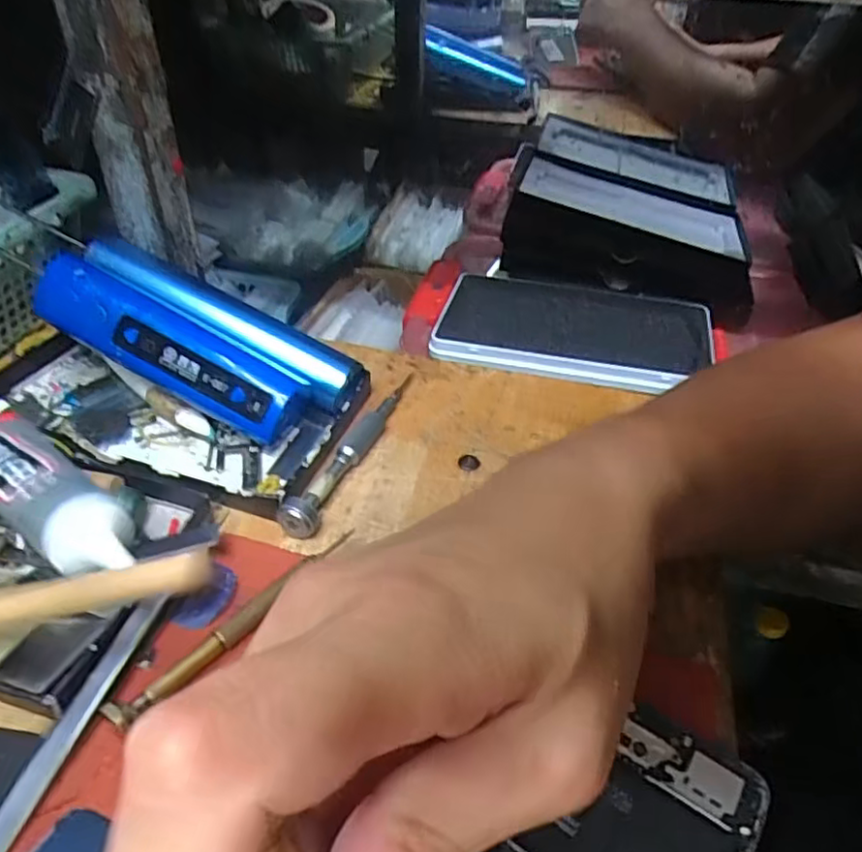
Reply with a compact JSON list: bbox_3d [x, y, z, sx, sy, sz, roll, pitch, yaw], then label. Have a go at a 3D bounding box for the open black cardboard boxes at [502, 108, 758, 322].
[{"bbox_3d":[0.162,-0.183,0.554,0.187,0.085,0.203,10,41,8],"label":"open black cardboard boxes"}]

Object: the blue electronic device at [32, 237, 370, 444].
[{"bbox_3d":[-0.112,-0.038,0.329,0.154,0.033,0.069,25,40,-6],"label":"blue electronic device"}]

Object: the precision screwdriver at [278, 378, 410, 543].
[{"bbox_3d":[-0.034,0.009,0.325,0.017,0.013,0.124,18,43,17],"label":"precision screwdriver"}]

